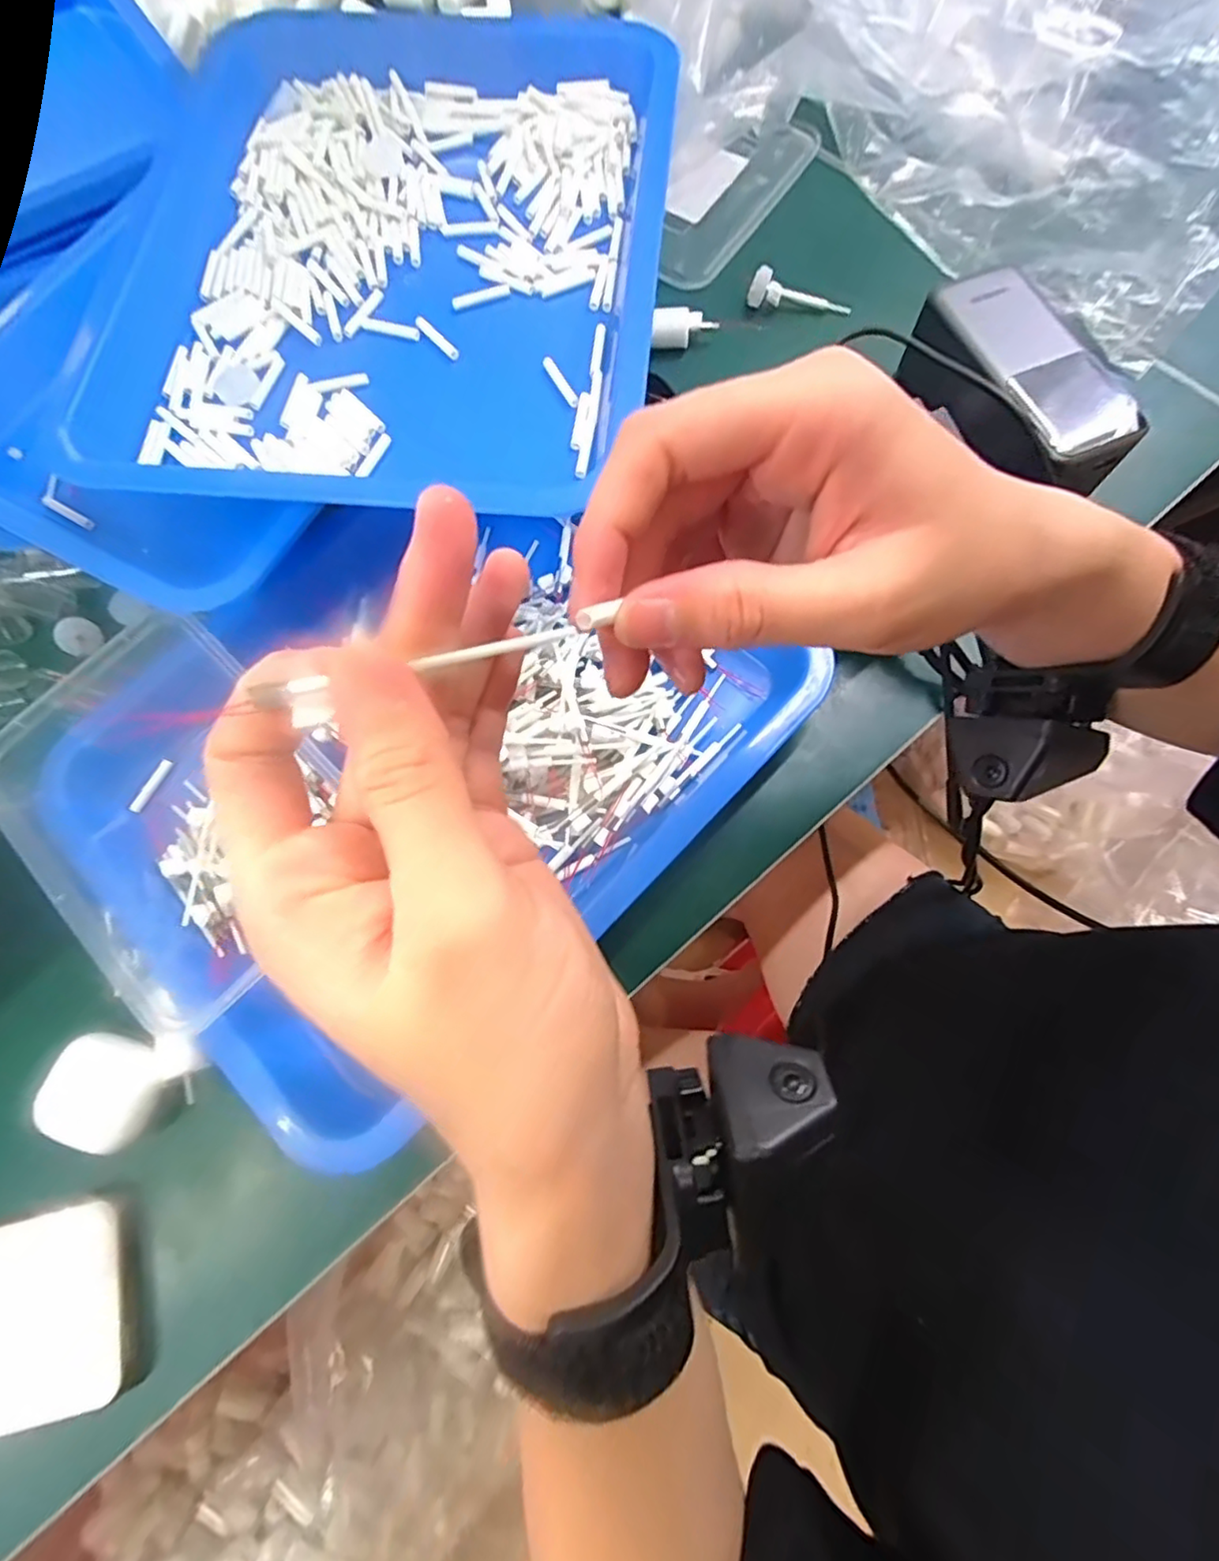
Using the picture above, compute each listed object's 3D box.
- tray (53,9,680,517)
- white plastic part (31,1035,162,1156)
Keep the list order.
[{"bbox_3d":[-0.117,-0.279,0.321,0.279,0.030,0.340,4,75,3],"label":"tray"},{"bbox_3d":[-0.227,0.140,0.283,0.048,0.020,0.040,12,75,7],"label":"white plastic part"}]

